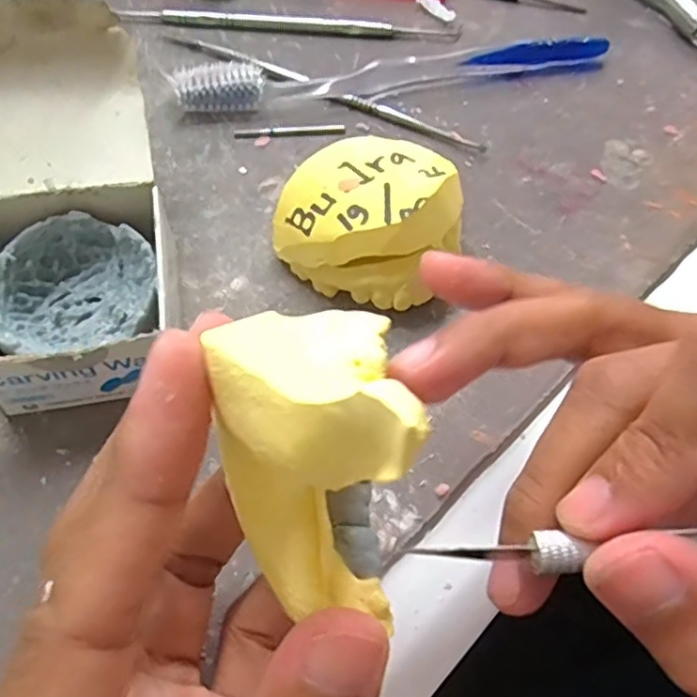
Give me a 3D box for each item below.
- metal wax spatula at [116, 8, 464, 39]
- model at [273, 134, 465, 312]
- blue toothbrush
[{"bbox_3d":[-0.025,-0.147,0.284,0.149,0.006,0.013,3,62,-2],"label":"metal wax spatula"},{"bbox_3d":[0.007,-0.044,0.215,0.056,0.036,0.052,2,62,-3],"label":"model"},{"bbox_3d":[0.022,-0.121,0.270,0.187,0.013,0.025,-11,63,-10],"label":"blue toothbrush"}]

